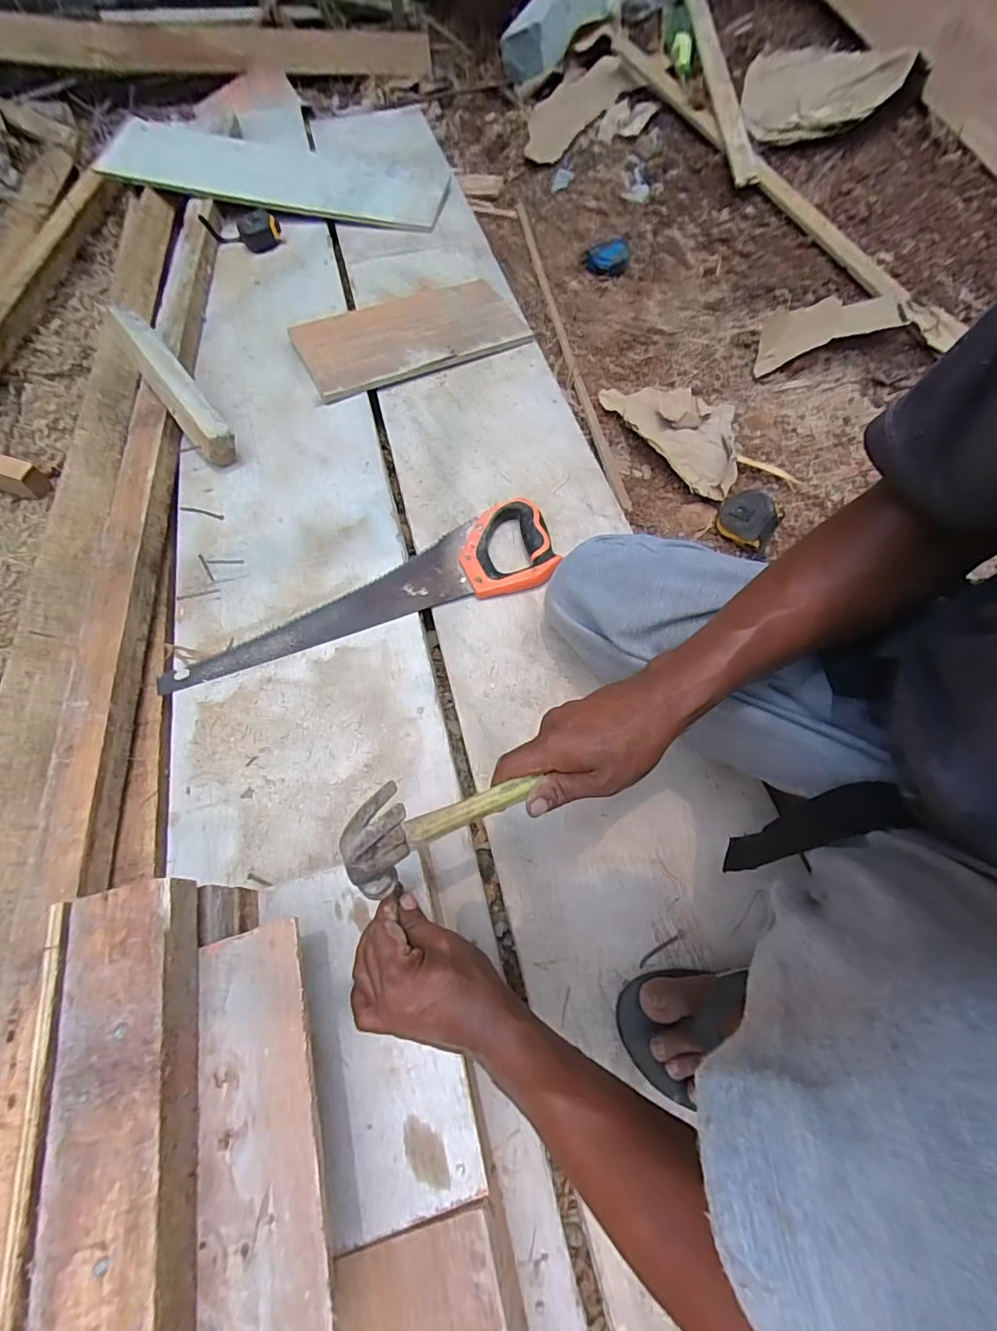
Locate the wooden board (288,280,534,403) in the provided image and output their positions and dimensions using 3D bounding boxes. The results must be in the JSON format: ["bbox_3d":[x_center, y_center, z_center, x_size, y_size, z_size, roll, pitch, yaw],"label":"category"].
[{"bbox_3d":[-0.156,-0.590,0.893,0.382,0.027,0.211,-25,65,-12],"label":"wooden board"}]

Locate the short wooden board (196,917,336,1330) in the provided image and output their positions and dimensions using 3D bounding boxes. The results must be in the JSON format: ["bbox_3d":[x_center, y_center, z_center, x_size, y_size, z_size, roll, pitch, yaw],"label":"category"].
[{"bbox_3d":[-0.141,0.281,0.297,0.067,0.009,0.226,-14,63,-7],"label":"short wooden board"}]

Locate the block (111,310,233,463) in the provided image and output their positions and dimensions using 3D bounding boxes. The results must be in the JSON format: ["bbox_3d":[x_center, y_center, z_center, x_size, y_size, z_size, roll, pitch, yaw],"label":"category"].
[{"bbox_3d":[-0.494,-0.427,0.762,0.054,0.053,0.294,-37,83,-17],"label":"block"}]

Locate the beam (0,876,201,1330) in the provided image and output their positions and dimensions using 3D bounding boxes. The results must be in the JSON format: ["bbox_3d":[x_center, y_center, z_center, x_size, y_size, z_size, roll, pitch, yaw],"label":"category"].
[{"bbox_3d":[-0.216,0.257,0.288,0.073,0.035,0.244,-14,61,-8],"label":"beam"}]

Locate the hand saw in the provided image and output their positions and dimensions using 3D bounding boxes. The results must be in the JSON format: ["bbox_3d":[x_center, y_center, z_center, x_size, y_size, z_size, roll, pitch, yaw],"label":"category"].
[{"bbox_3d":[-0.173,-0.103,0.655,0.502,0.026,0.131,-18,64,-9],"label":"hand saw"}]

